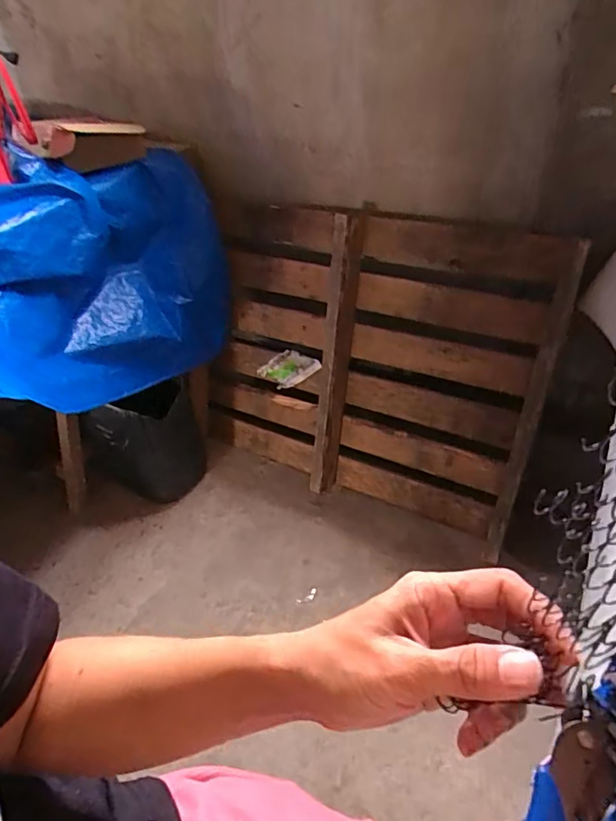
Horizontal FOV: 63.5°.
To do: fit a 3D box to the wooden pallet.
[{"bbox_3d":[0.109,-0.116,1.285,0.921,0.741,0.098,15,24,25],"label":"wooden pallet"}]

